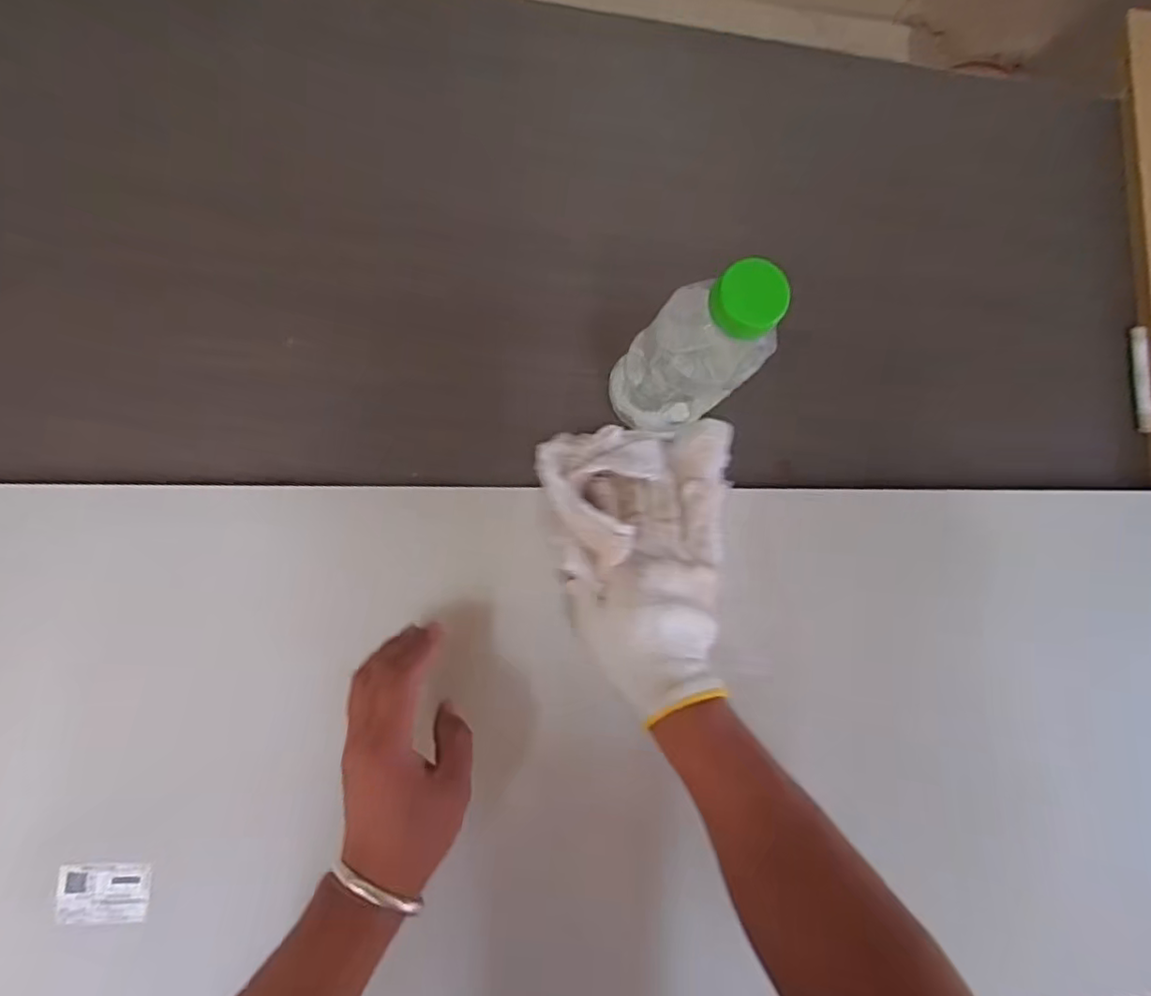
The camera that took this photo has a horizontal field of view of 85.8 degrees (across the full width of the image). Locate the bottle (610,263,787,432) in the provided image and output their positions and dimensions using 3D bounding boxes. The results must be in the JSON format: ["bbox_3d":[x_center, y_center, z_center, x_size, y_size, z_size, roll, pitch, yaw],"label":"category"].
[{"bbox_3d":[0.075,-0.092,0.416,0.066,0.185,0.061,0,86,-7],"label":"bottle"}]

